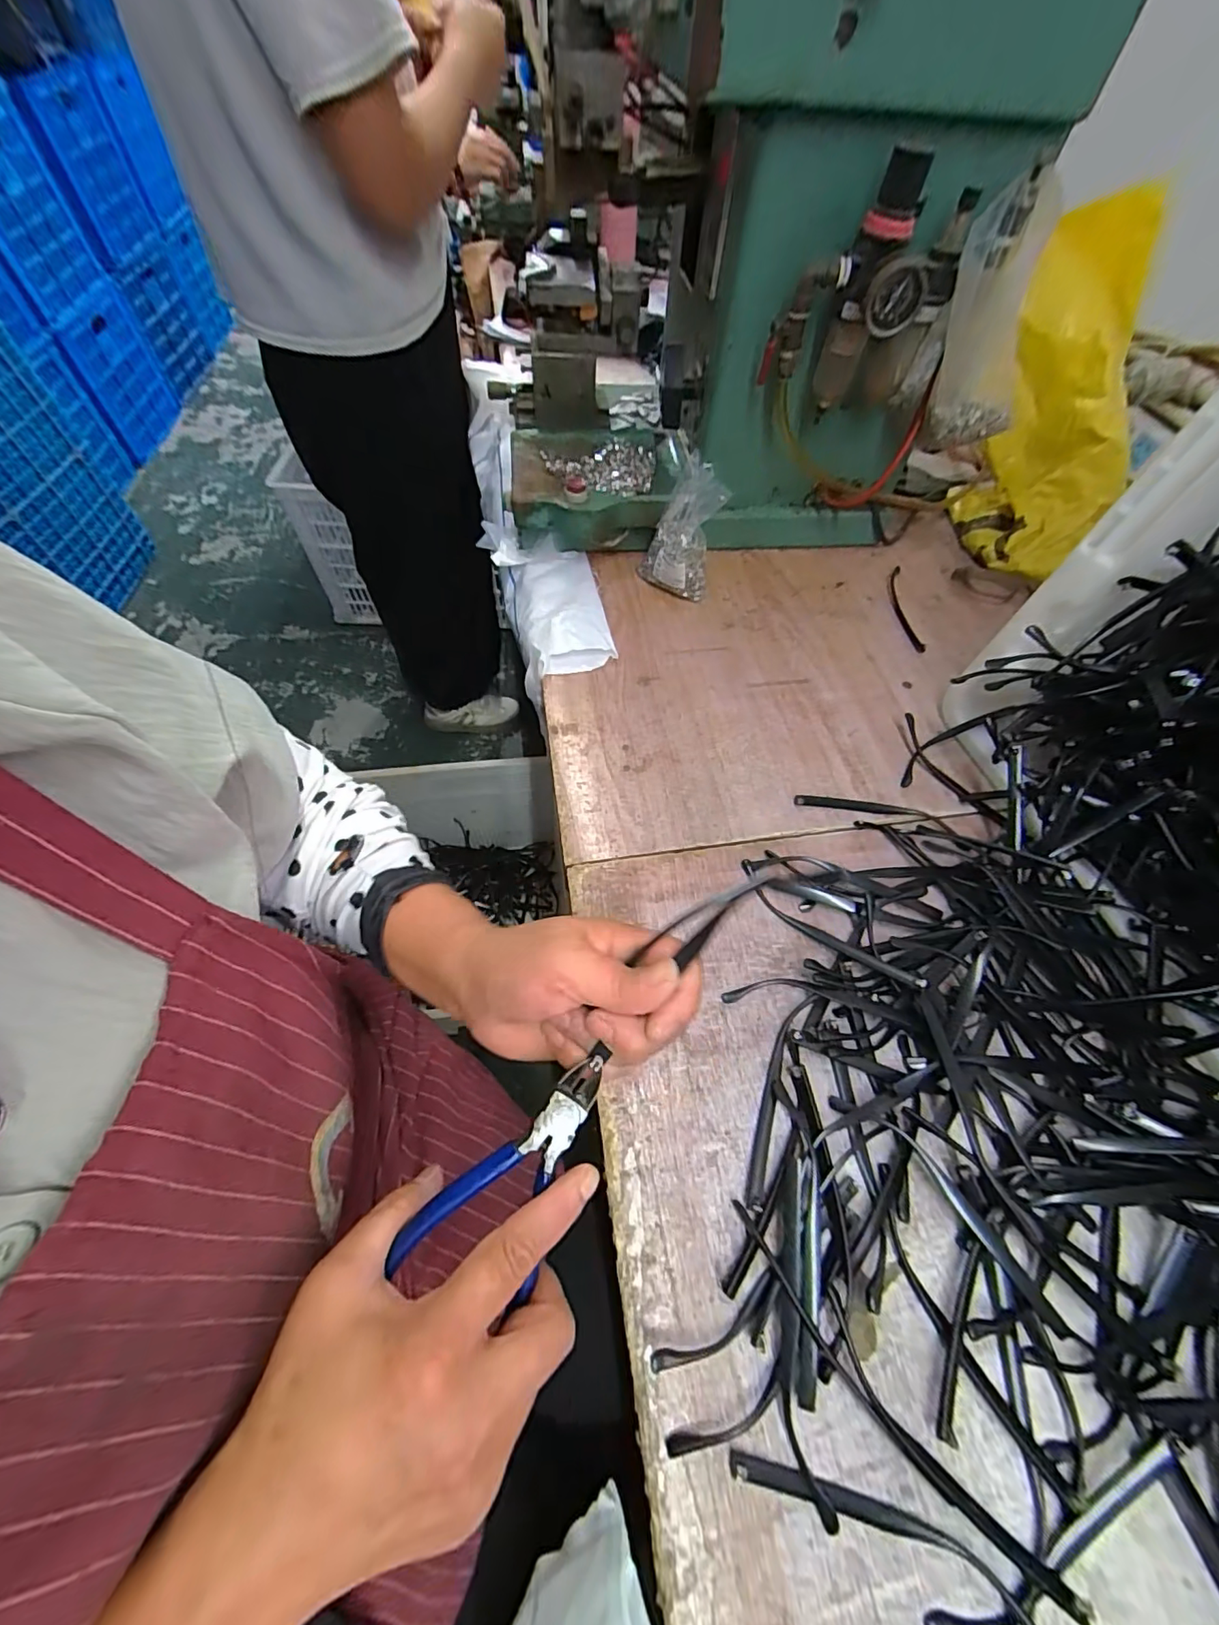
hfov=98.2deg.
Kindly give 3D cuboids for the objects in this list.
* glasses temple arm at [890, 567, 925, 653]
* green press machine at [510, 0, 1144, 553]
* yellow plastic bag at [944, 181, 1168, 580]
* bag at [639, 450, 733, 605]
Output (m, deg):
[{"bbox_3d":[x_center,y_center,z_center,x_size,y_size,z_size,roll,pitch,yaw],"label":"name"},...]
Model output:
[{"bbox_3d":[0.317,-0.221,0.572,0.020,0.011,0.140,7,58,2],"label":"glasses temple arm"},{"bbox_3d":[0.089,-0.497,0.485,0.382,0.393,0.333,-5,59,-6],"label":"green press machine"},{"bbox_3d":[0.464,-0.433,0.574,0.099,0.312,0.118,-6,26,-6],"label":"yellow plastic bag"},{"bbox_3d":[0.072,-0.283,0.538,0.074,0.103,0.076,16,59,7],"label":"bag"}]

